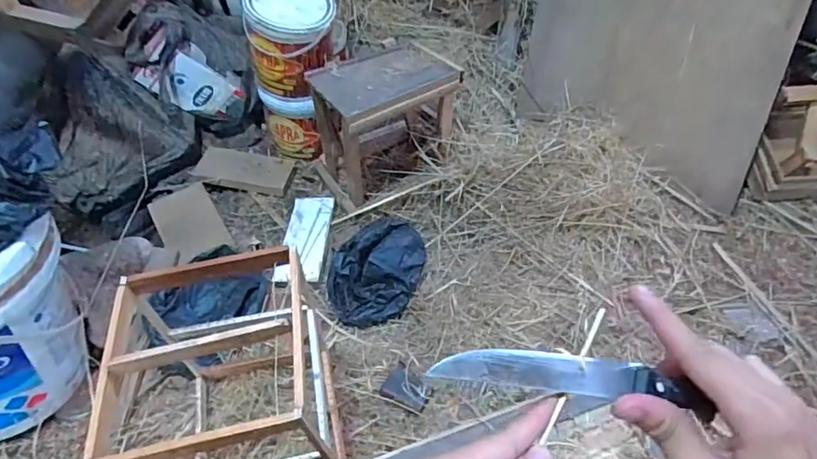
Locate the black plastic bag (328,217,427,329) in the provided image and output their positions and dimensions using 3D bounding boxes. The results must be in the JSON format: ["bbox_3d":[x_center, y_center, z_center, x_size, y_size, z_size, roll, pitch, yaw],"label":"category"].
[{"bbox_3d":[-0.065,0.072,1.014,0.184,0.074,0.214,5,51,7],"label":"black plastic bag"}]

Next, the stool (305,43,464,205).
[{"bbox_3d":[-0.043,-0.237,1.112,0.278,0.237,0.205,-26,54,-17],"label":"stool"}]

